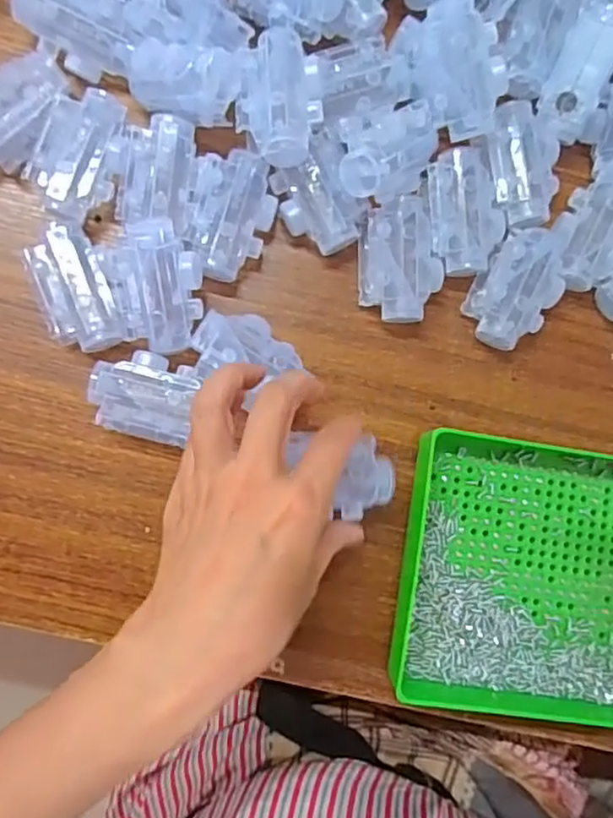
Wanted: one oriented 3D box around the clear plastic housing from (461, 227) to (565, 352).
[{"bbox_3d":[0.126,-0.071,0.380,0.045,0.026,0.071,30,86,-4],"label":"clear plastic housing"}]

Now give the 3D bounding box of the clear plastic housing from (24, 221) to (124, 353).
[{"bbox_3d":[-0.126,-0.066,0.352,0.034,0.030,0.068,-21,90,-5],"label":"clear plastic housing"}]

